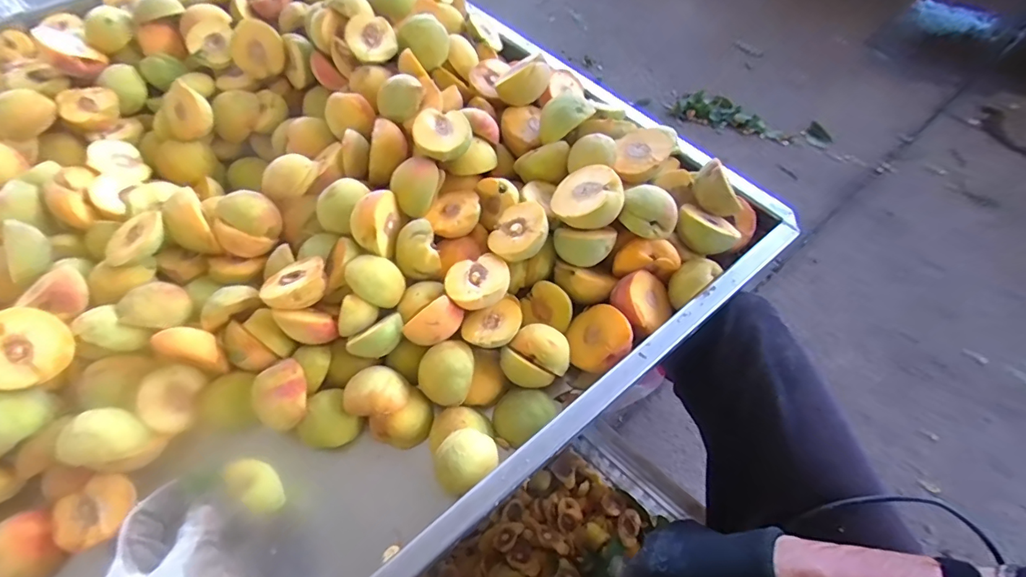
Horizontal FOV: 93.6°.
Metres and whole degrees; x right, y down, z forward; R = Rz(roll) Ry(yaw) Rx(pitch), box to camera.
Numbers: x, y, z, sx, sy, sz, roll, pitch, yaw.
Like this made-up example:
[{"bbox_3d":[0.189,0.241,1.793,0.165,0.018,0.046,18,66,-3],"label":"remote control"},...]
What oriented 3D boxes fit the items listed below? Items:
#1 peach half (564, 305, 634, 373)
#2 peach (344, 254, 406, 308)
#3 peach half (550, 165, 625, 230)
[{"bbox_3d":[0.083,0.049,0.463,0.060,0.033,0.060,-3,74,10],"label":"peach half"},{"bbox_3d":[-0.134,-0.008,0.465,0.033,0.056,0.045,-9,55,50],"label":"peach"},{"bbox_3d":[0.075,-0.088,0.480,0.068,0.030,0.061,-11,53,20],"label":"peach half"}]

